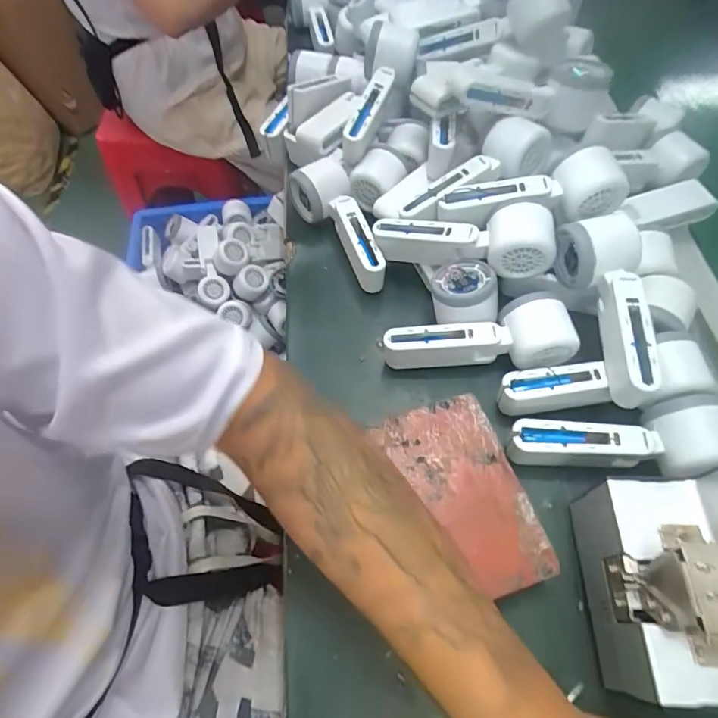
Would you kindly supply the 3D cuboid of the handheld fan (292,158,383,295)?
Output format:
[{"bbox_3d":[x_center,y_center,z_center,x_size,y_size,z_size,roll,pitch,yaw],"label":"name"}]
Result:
[{"bbox_3d":[-0.025,-0.143,0.505,0.063,0.058,0.164,-18,61,-8],"label":"handheld fan"}]

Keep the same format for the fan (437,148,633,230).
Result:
[{"bbox_3d":[0.156,-0.153,0.434,0.166,0.056,0.050,-5,60,0],"label":"fan"}]

